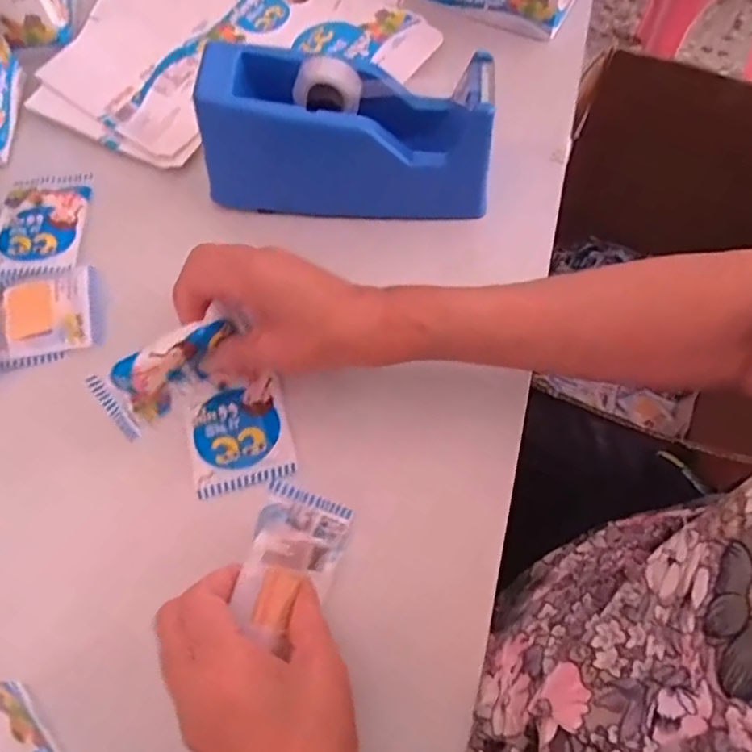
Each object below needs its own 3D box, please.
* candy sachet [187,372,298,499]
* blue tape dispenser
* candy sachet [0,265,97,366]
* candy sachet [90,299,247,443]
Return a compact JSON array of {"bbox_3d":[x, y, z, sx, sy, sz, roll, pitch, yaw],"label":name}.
[{"bbox_3d":[-0.087,0.037,0.404,0.063,0.008,0.067,-14,66,-4],"label":"candy sachet"},{"bbox_3d":[-0.021,-0.169,0.441,0.195,0.088,0.074,0,65,2],"label":"blue tape dispenser"},{"bbox_3d":[-0.229,-0.043,0.442,0.062,0.015,0.063,-12,65,-3],"label":"candy sachet"},{"bbox_3d":[-0.121,-0.004,0.378,0.090,0.059,0.012,-37,69,-14],"label":"candy sachet"}]

